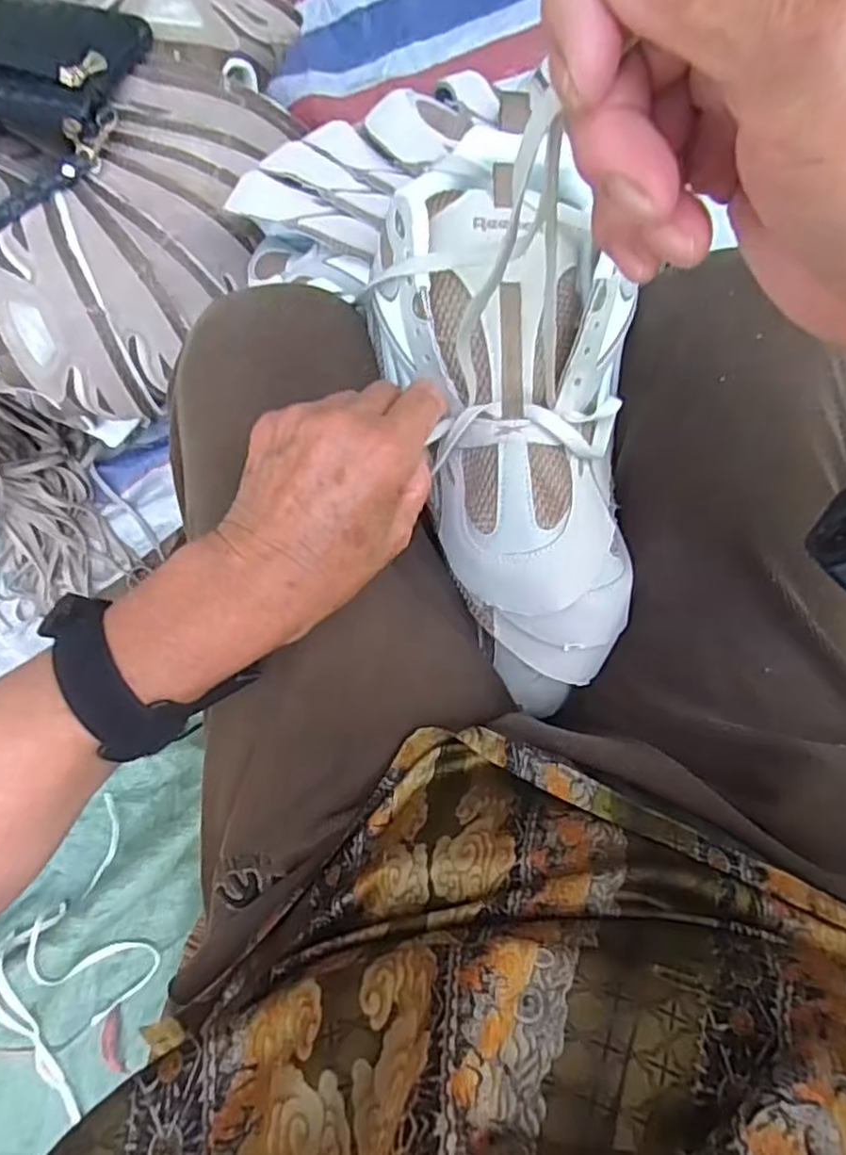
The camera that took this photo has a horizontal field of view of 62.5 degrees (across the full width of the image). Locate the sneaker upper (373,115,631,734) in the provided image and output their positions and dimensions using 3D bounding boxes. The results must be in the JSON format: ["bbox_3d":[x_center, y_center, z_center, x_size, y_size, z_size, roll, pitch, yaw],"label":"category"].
[{"bbox_3d":[0.051,-0.060,0.356,0.115,0.075,0.287,-9,103,4],"label":"sneaker upper"}]

